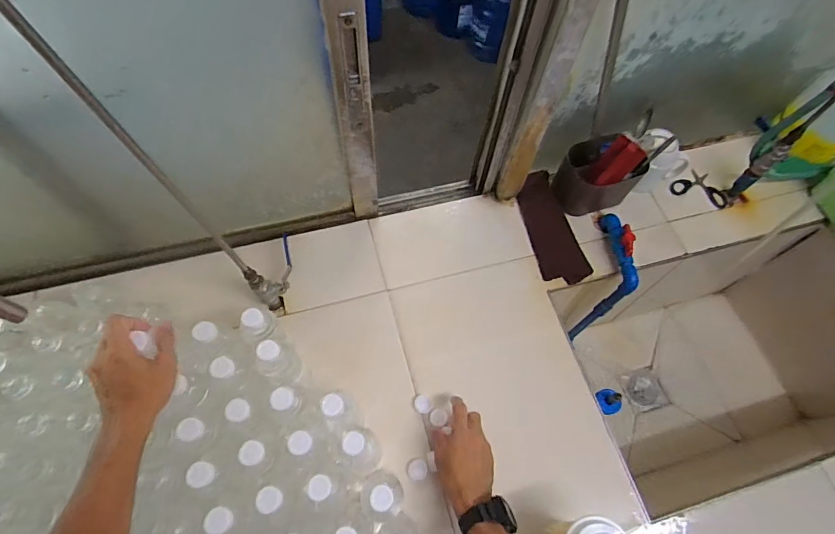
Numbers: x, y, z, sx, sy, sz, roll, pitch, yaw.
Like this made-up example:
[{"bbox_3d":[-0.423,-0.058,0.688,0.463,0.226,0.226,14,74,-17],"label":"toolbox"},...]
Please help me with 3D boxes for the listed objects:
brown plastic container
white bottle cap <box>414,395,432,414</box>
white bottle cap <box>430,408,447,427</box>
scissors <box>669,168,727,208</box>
[{"bbox_3d":[0.356,-0.185,0.860,0.136,0.128,0.108,-21,66,-13],"label":"brown plastic container"},{"bbox_3d":[0.009,0.227,0.718,0.028,0.006,0.029,1,63,-2],"label":"white bottle cap"},{"bbox_3d":[0.034,0.244,0.705,0.027,0.007,0.028,4,63,-1],"label":"white bottle cap"},{"bbox_3d":[0.599,-0.174,0.944,0.109,0.019,0.113,-1,61,-10],"label":"scissors"}]

